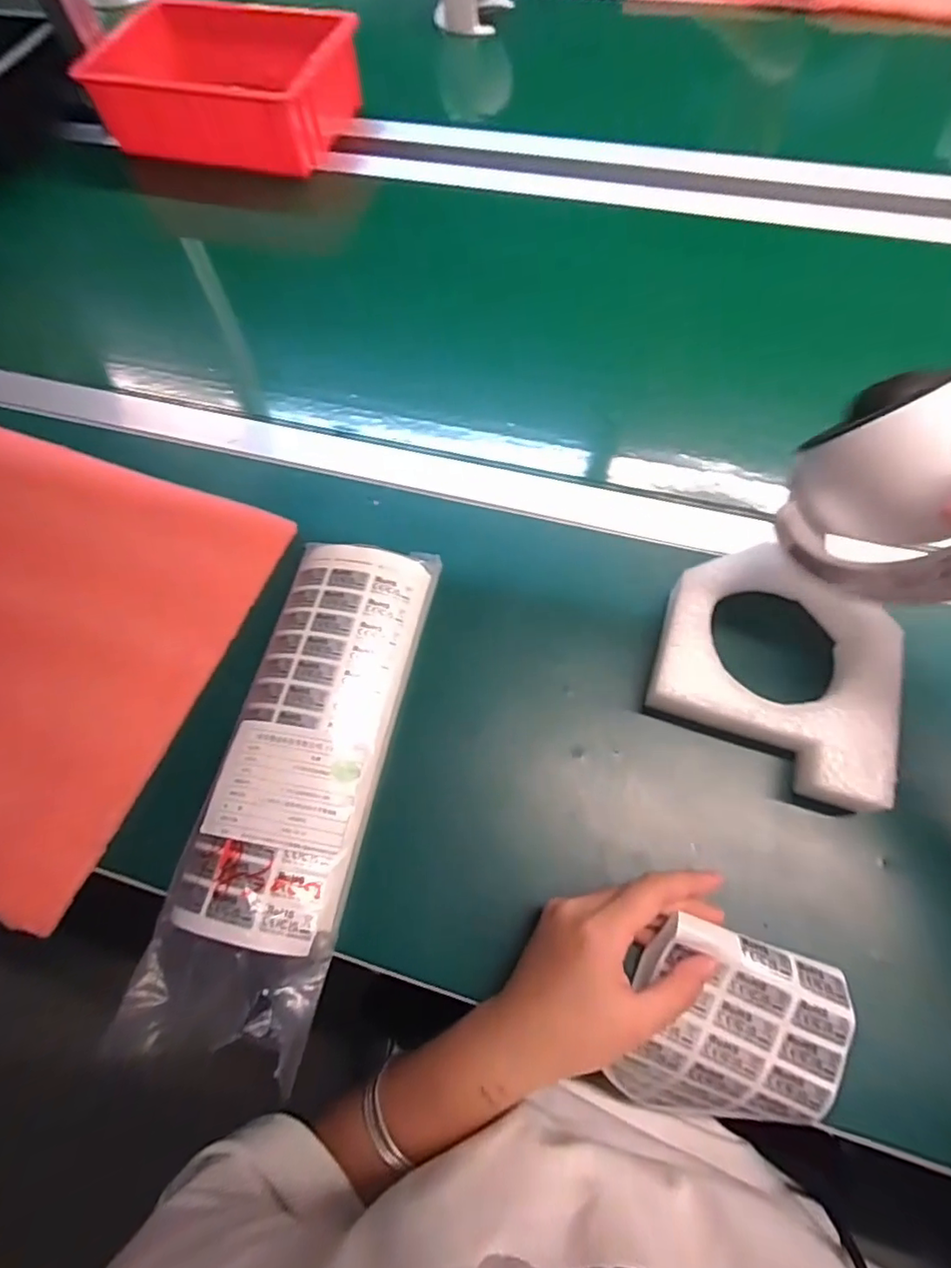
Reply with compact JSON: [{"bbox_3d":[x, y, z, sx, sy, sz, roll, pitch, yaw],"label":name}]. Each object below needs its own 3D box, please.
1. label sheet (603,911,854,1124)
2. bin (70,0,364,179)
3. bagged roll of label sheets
[{"bbox_3d":[0.146,0.228,0.323,0.103,0.040,0.116,16,92,9],"label":"label sheet"},{"bbox_3d":[-0.310,-0.688,0.712,0.283,0.080,0.208,14,67,9],"label":"bin"},{"bbox_3d":[-0.119,0.086,0.382,0.106,0.034,0.335,10,67,8],"label":"bagged roll of label sheets"}]

